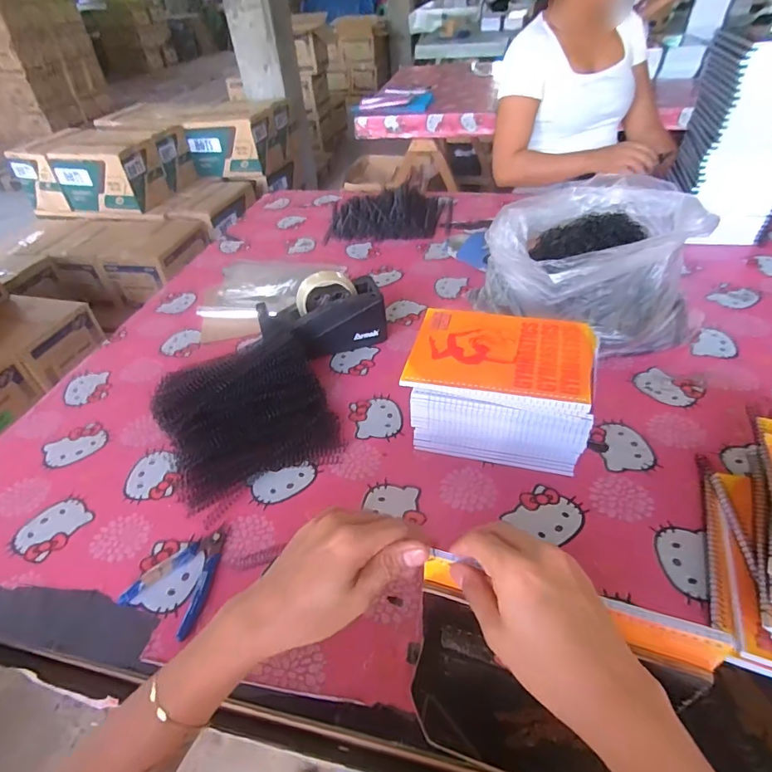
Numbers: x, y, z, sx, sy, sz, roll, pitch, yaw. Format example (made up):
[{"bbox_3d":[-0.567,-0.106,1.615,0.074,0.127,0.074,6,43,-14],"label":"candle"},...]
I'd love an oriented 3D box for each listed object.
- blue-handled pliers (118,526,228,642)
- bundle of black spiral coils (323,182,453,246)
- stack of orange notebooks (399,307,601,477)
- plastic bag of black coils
[{"bbox_3d":[-0.206,0.197,0.503,0.083,0.010,0.111,17,45,24],"label":"blue-handled pliers"},{"bbox_3d":[0.011,-0.420,1.148,0.298,0.050,0.229,0,41,6],"label":"bundle of black spiral coils"},{"bbox_3d":[0.140,0.010,0.594,0.202,0.141,0.150,8,42,14],"label":"stack of orange notebooks"},{"bbox_3d":[0.315,-0.168,0.734,0.300,0.195,0.255,-14,43,-10],"label":"plastic bag of black coils"}]

